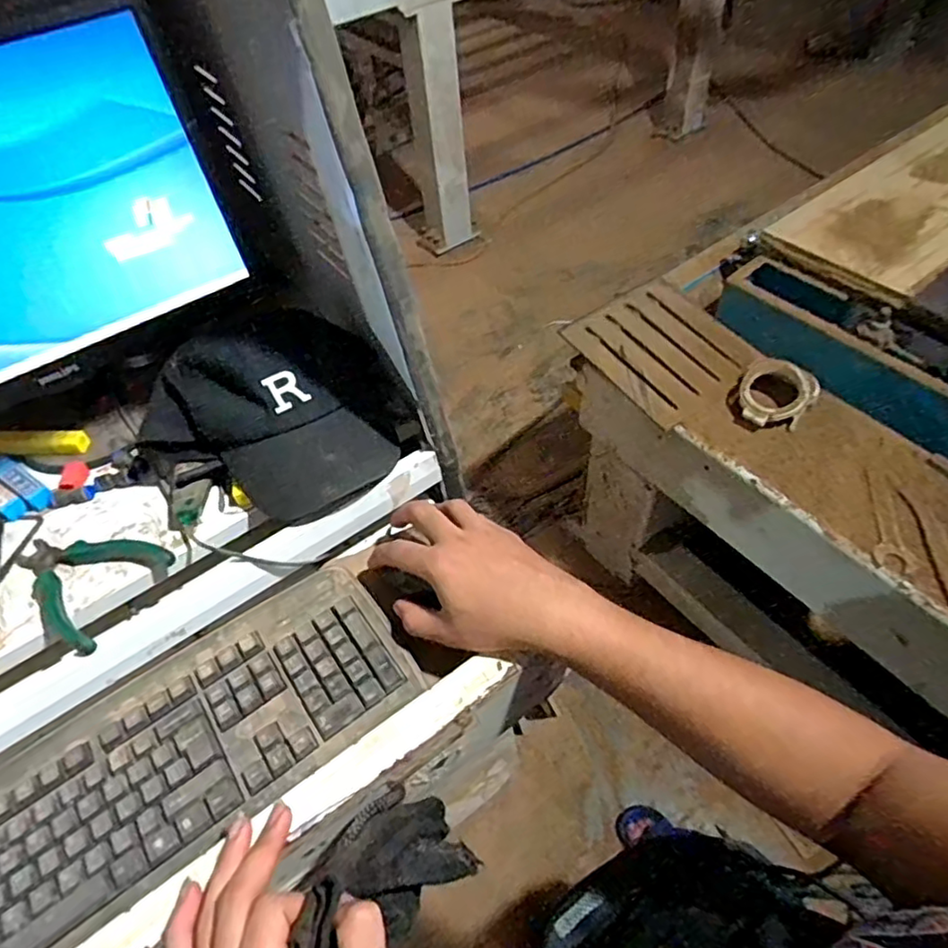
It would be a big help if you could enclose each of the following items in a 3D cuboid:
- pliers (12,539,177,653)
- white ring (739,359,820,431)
[{"bbox_3d":[-0.342,0.089,0.527,0.144,0.029,0.099,15,55,16],"label":"pliers"},{"bbox_3d":[0.554,-0.150,1.136,0.128,0.068,0.122,-3,53,3],"label":"white ring"}]

